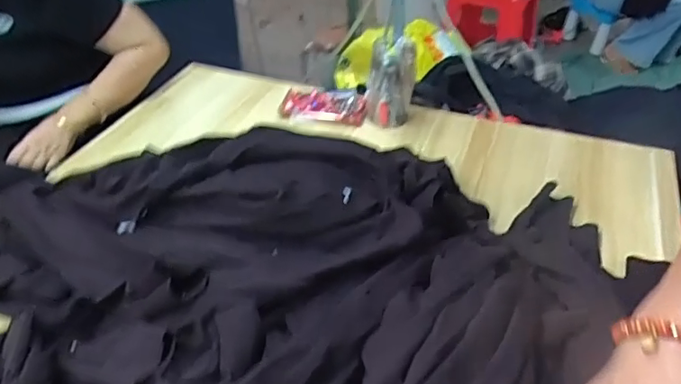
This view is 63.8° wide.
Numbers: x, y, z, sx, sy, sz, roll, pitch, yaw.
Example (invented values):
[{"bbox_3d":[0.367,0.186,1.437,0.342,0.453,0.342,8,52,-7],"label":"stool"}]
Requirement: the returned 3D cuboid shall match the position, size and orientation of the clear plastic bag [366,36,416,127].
[{"bbox_3d":[0.097,-0.216,1.048,0.087,0.150,0.078,2,38,3],"label":"clear plastic bag"}]

